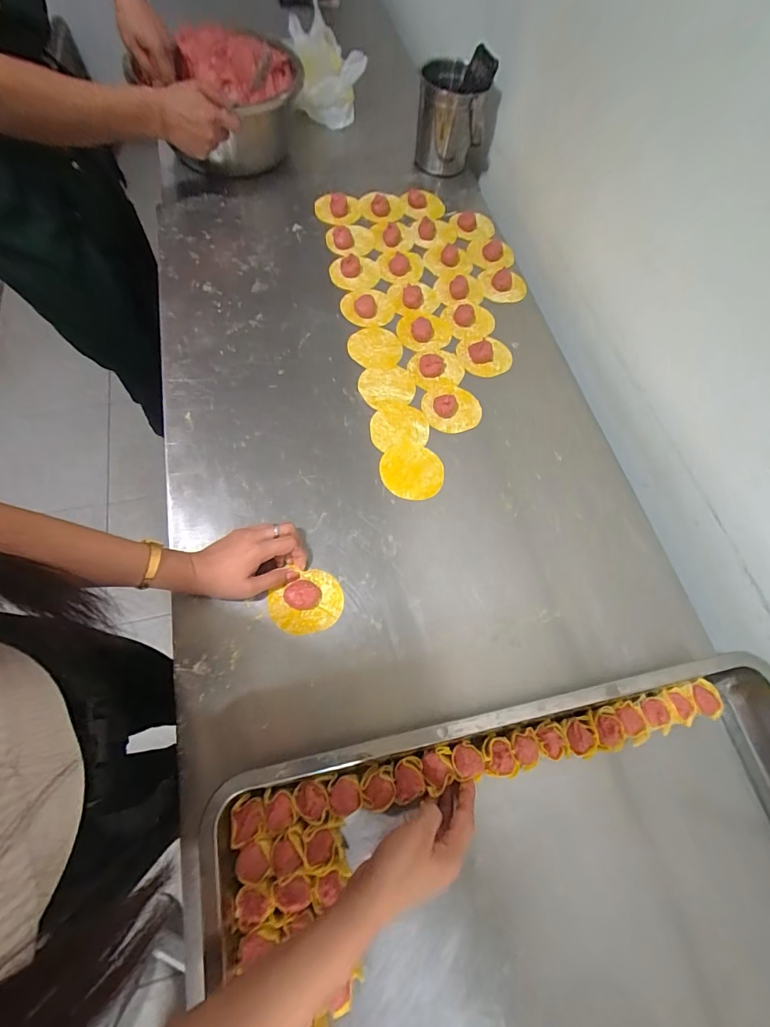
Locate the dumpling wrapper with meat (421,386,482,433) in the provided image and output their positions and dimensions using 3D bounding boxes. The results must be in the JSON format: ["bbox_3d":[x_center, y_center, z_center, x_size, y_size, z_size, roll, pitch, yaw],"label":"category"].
[{"bbox_3d":[0.098,-0.158,0.610,0.084,0.028,0.077,1,67,-3],"label":"dumpling wrapper with meat"}]

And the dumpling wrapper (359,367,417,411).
[{"bbox_3d":[0.003,-0.186,0.628,0.081,0.006,0.073,-13,70,-10],"label":"dumpling wrapper"}]

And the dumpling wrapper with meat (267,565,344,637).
[{"bbox_3d":[-0.088,0.099,0.478,0.079,0.026,0.068,-40,75,-18],"label":"dumpling wrapper with meat"}]

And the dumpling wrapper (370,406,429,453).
[{"bbox_3d":[0.020,-0.122,0.598,0.082,0.006,0.067,-11,68,-8],"label":"dumpling wrapper"}]

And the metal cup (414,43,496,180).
[{"bbox_3d":[0.125,-0.750,0.801,0.126,0.168,0.127,1,67,-3],"label":"metal cup"}]

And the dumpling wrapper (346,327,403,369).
[{"bbox_3d":[-0.016,-0.258,0.661,0.081,0.008,0.081,1,67,-3],"label":"dumpling wrapper"}]

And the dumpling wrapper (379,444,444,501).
[{"bbox_3d":[0.036,-0.057,0.571,0.084,0.004,0.078,9,69,-3],"label":"dumpling wrapper"}]

